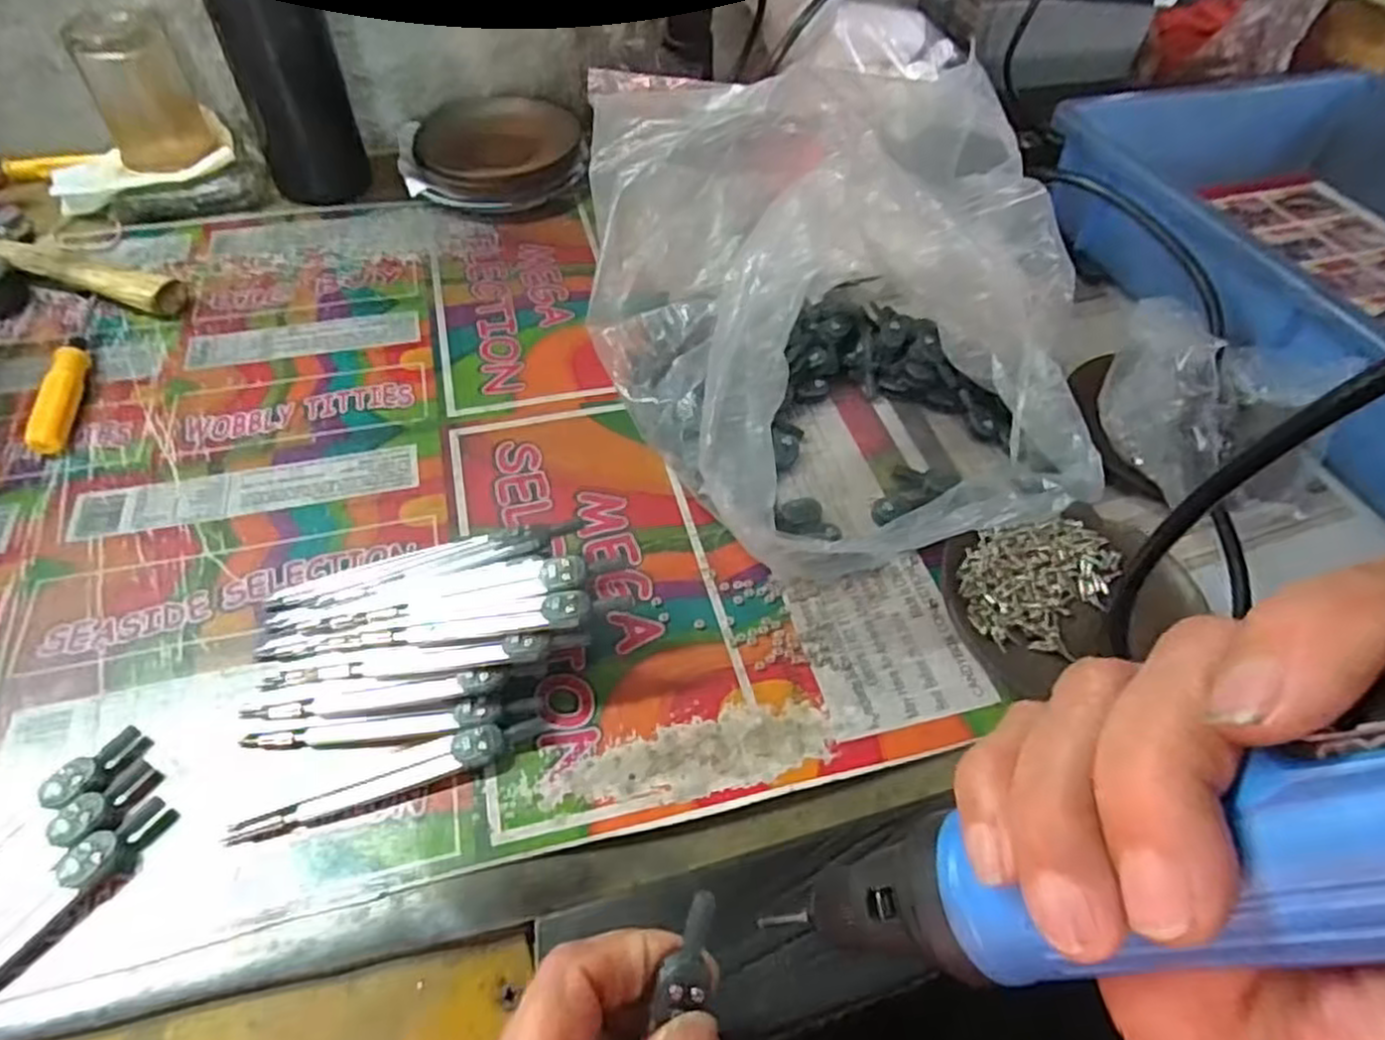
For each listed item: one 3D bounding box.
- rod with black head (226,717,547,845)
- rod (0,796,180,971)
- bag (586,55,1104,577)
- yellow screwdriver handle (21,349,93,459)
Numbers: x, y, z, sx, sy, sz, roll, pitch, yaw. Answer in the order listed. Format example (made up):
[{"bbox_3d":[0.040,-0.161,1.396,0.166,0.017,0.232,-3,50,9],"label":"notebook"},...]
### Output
[{"bbox_3d":[-0.109,0.095,0.279,0.112,0.008,0.013,-17,54,-16],"label":"rod with black head"},{"bbox_3d":[-0.221,0.136,0.240,0.015,0.008,0.111,30,55,19],"label":"rod"},{"bbox_3d":[0.074,-0.122,0.402,0.246,0.111,0.312,-2,51,-6],"label":"bag"},{"bbox_3d":[-0.325,-0.063,0.391,0.014,0.017,0.072,-8,52,-10],"label":"yellow screwdriver handle"}]

